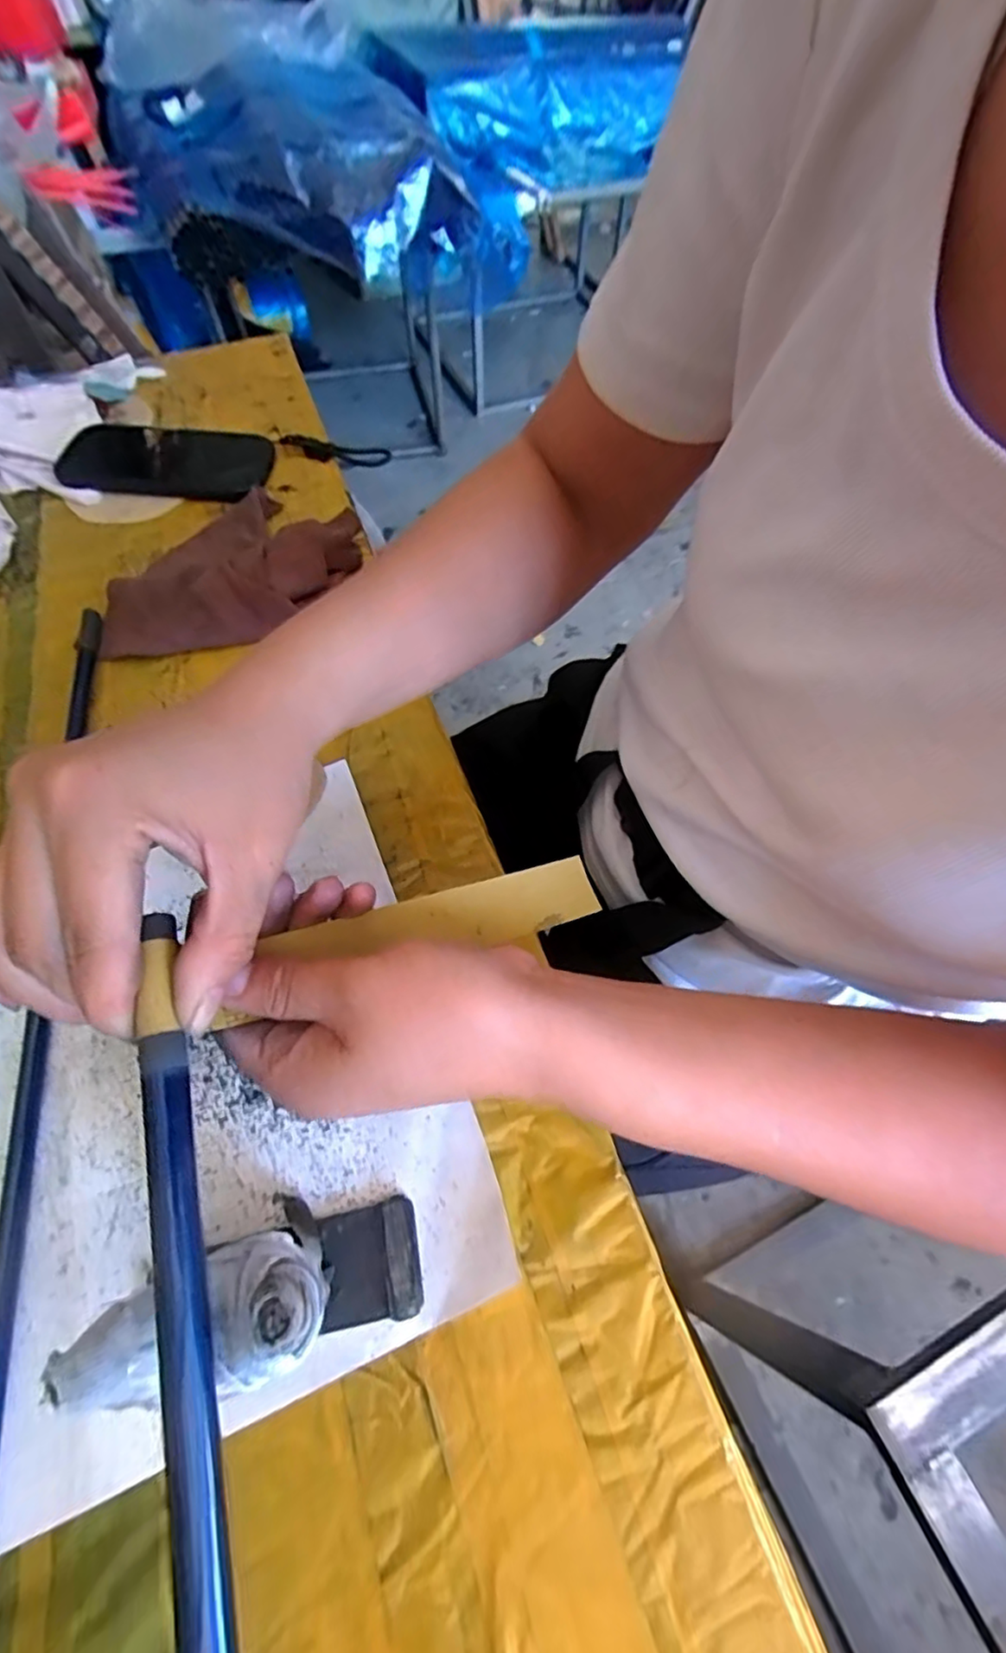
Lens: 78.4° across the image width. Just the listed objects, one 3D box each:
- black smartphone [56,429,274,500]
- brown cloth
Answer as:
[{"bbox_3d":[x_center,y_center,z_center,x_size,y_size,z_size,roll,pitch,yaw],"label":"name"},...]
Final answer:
[{"bbox_3d":[-0.289,-0.312,0.529,0.170,0.015,0.089,0,60,0],"label":"black smartphone"},{"bbox_3d":[-0.204,-0.186,0.446,0.124,0.033,0.185,36,66,18],"label":"brown cloth"}]

